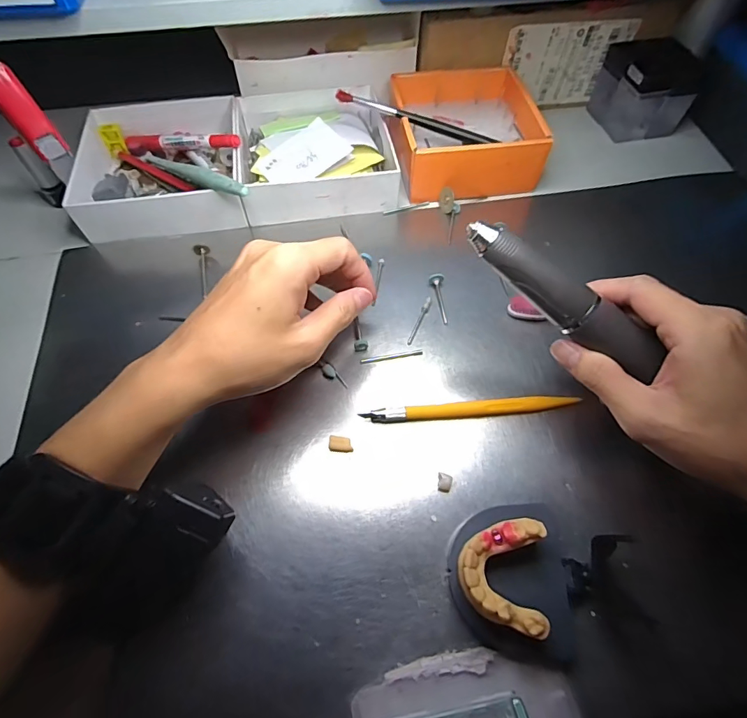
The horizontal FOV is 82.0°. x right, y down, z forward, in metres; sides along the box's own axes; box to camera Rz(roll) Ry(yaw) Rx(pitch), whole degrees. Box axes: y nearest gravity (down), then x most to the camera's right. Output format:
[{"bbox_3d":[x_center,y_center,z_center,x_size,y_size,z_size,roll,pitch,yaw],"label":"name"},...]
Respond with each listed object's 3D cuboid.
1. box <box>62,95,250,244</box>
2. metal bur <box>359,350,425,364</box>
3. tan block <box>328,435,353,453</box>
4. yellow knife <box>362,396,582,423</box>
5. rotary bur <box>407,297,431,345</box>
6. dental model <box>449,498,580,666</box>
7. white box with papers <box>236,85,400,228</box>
[{"bbox_3d":[-0.180,-0.168,0.370,0.138,0.051,0.155,-7,60,-4],"label":"box"},{"bbox_3d":[0.013,-0.002,0.301,0.044,0.004,0.004,-8,60,-5],"label":"metal bur"},{"bbox_3d":[-0.020,0.053,0.266,0.015,0.004,0.009,4,60,3],"label":"tan block"},{"bbox_3d":[0.061,0.033,0.274,0.131,0.013,0.009,-3,60,-2],"label":"yellow knife"},{"bbox_3d":[0.034,-0.028,0.314,0.005,0.004,0.043,19,61,11],"label":"rotary bur"},{"bbox_3d":[0.071,0.110,0.221,0.060,0.031,0.073,2,60,1],"label":"dental model"},{"bbox_3d":[-0.052,-0.191,0.390,0.134,0.035,0.140,-10,60,-6],"label":"white box with papers"}]

